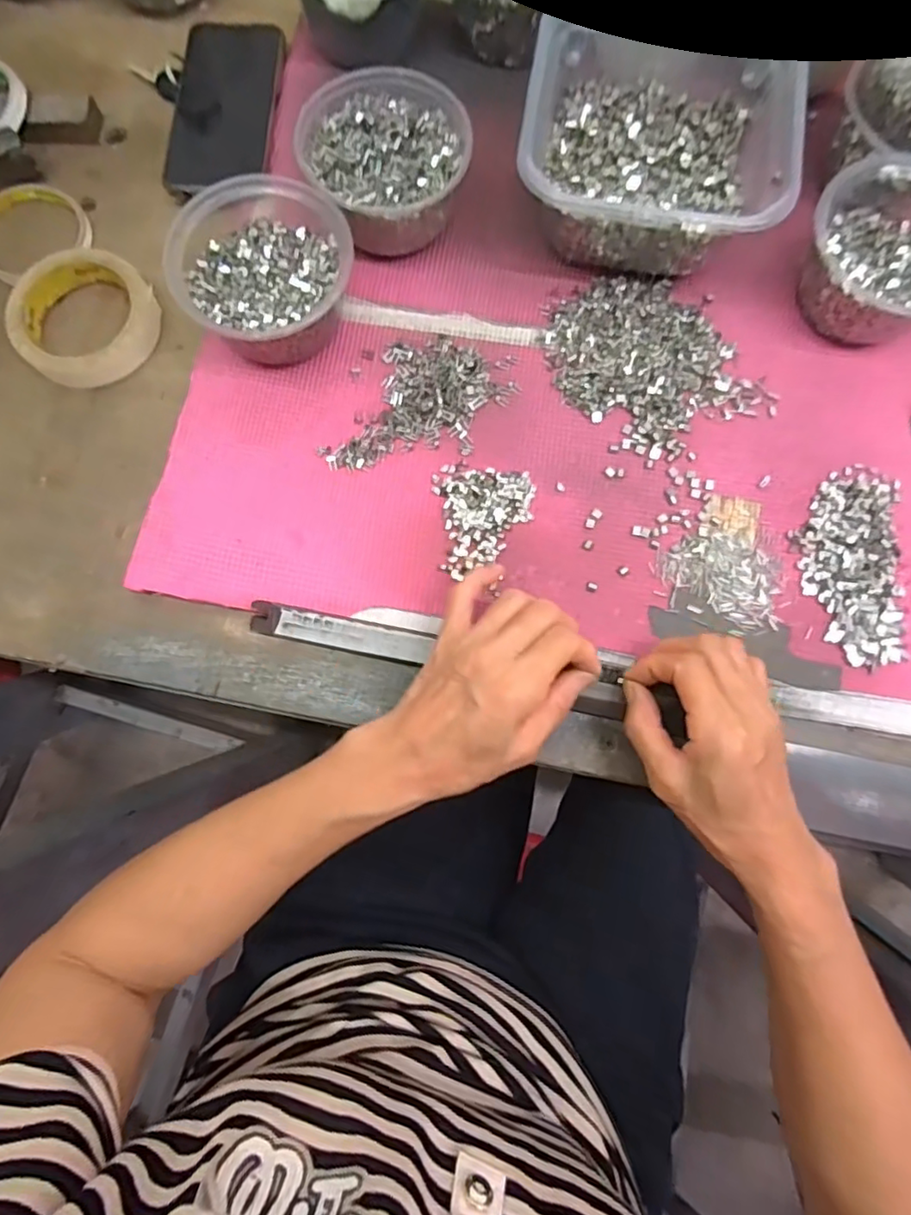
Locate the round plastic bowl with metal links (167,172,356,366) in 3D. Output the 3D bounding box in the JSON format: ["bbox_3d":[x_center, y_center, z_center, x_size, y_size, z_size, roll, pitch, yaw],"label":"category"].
[{"bbox_3d":[-0.126,-0.219,0.398,0.110,0.059,0.110,0,79,0],"label":"round plastic bowl with metal links"}]

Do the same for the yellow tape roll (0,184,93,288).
[{"bbox_3d":[-0.328,-0.292,0.456,0.082,0.015,0.082,0,79,0],"label":"yellow tape roll"}]

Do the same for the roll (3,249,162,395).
[{"bbox_3d":[-0.268,-0.207,0.422,0.095,0.020,0.096,0,79,0],"label":"roll"}]

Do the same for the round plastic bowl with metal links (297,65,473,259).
[{"bbox_3d":[-0.049,-0.308,0.418,0.108,0.059,0.115,0,79,0],"label":"round plastic bowl with metal links"}]

